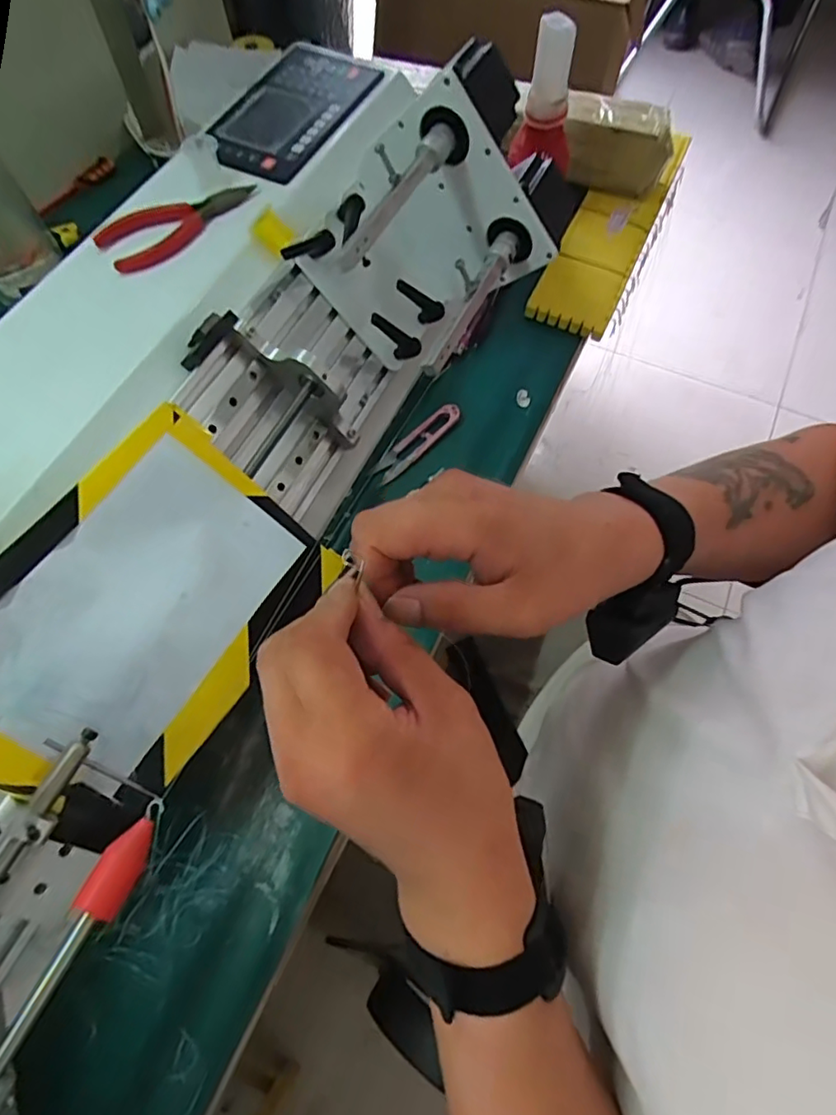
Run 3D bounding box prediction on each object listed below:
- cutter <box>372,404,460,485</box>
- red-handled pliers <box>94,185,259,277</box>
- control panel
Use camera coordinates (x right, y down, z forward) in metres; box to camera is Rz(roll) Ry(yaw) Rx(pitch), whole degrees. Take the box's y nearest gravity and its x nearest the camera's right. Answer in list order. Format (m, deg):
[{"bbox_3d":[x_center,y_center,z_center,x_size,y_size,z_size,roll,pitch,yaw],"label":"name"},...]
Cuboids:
[{"bbox_3d":[-0.001,-0.102,0.501,0.024,0.006,0.096,40,71,16],"label":"cutter"},{"bbox_3d":[-0.178,-0.253,0.436,0.122,0.019,0.034,-34,70,-15],"label":"red-handled pliers"},{"bbox_3d":[-0.108,-0.382,0.489,0.093,0.011,0.176,23,67,10],"label":"control panel"}]

